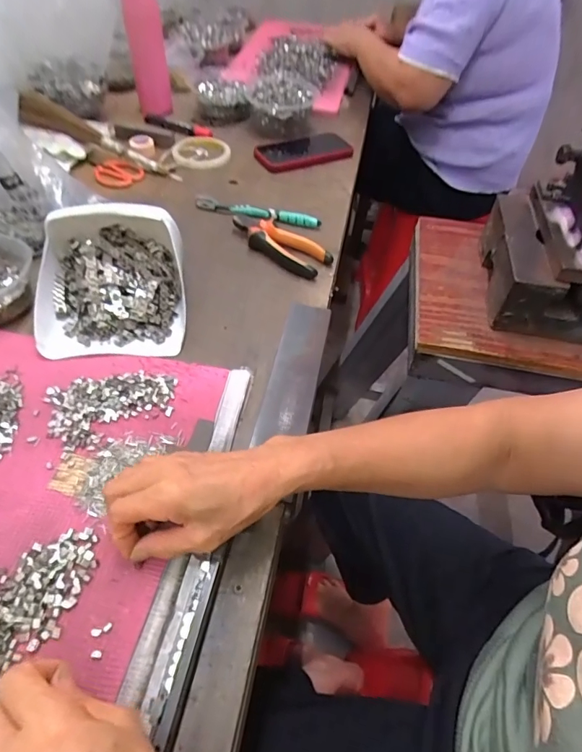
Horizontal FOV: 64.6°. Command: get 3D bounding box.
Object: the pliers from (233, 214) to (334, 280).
[{"bbox_3d":[-0.015,-0.182,0.625,0.152,0.025,0.061,39,57,23],"label":"pliers"}]

